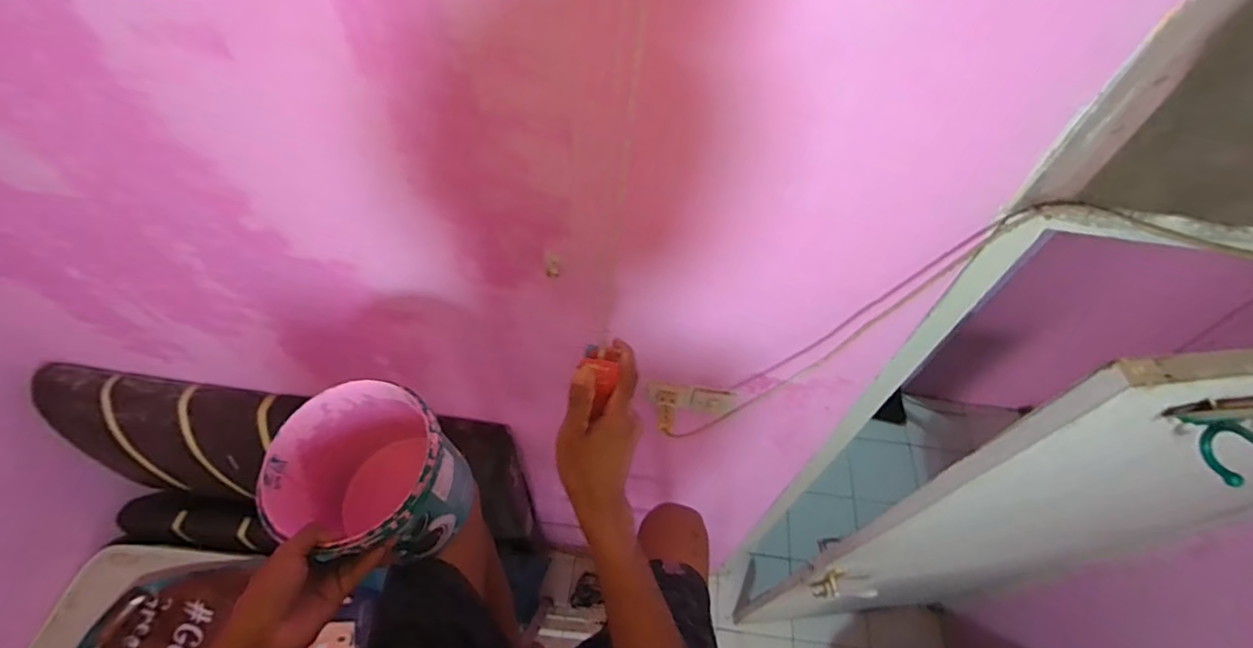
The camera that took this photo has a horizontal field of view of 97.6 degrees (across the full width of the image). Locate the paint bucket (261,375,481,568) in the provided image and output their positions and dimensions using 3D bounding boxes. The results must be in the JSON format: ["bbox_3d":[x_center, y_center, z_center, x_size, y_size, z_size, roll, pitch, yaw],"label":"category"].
[{"bbox_3d":[-0.266,0.173,0.597,0.162,0.182,0.159,1,55,-1],"label":"paint bucket"}]

